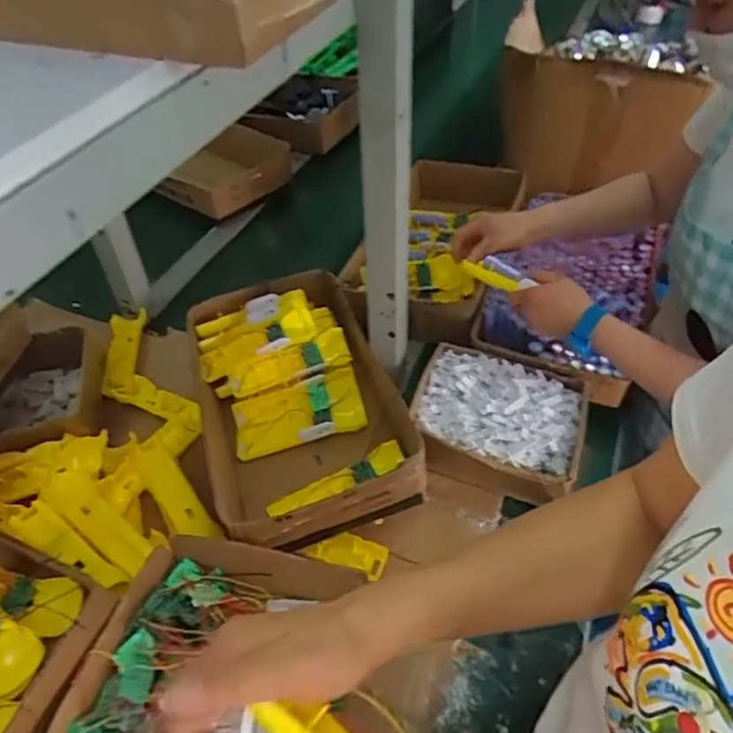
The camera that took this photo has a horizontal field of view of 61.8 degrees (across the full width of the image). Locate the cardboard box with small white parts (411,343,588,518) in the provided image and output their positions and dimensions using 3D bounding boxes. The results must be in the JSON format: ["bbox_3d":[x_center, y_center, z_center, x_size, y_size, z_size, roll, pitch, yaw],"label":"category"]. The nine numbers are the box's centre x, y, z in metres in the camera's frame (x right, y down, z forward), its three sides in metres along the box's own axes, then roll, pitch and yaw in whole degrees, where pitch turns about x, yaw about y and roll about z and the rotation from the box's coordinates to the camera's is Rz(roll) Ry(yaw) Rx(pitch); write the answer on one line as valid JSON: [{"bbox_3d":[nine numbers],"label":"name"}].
[{"bbox_3d":[0.166,0.082,0.794,0.209,0.098,0.179,11,48,13],"label":"cardboard box with small white parts"}]

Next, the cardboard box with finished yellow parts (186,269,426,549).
[{"bbox_3d":[-0.093,0.042,0.783,0.230,0.089,0.382,-14,47,-11],"label":"cardboard box with finished yellow parts"}]

